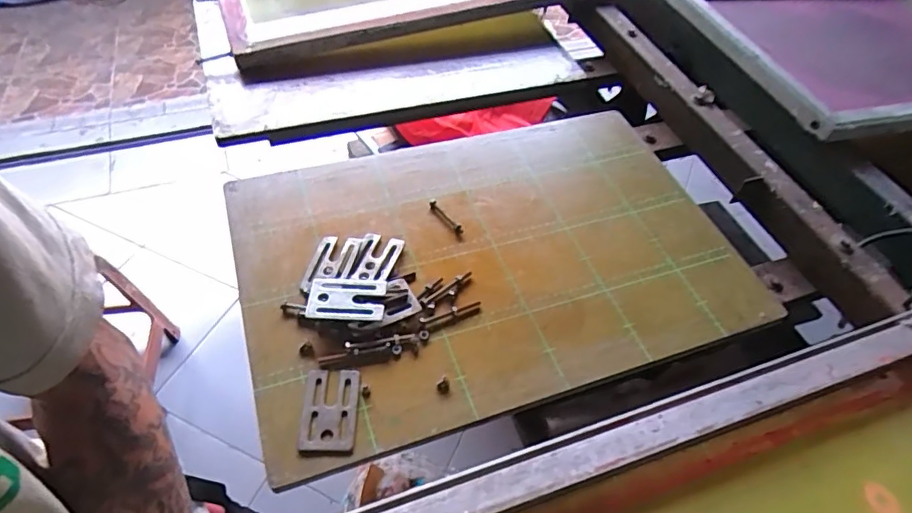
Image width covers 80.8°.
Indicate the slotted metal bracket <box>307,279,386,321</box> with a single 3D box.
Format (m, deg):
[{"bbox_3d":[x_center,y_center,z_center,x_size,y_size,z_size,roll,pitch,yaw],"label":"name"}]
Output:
[{"bbox_3d":[-0.120,0.046,0.587,0.082,0.008,0.052,3,56,-2],"label":"slotted metal bracket"}]

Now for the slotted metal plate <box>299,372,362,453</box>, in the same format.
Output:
[{"bbox_3d":[-0.123,0.149,0.524,0.051,0.005,0.080,1,53,-3],"label":"slotted metal plate"}]

